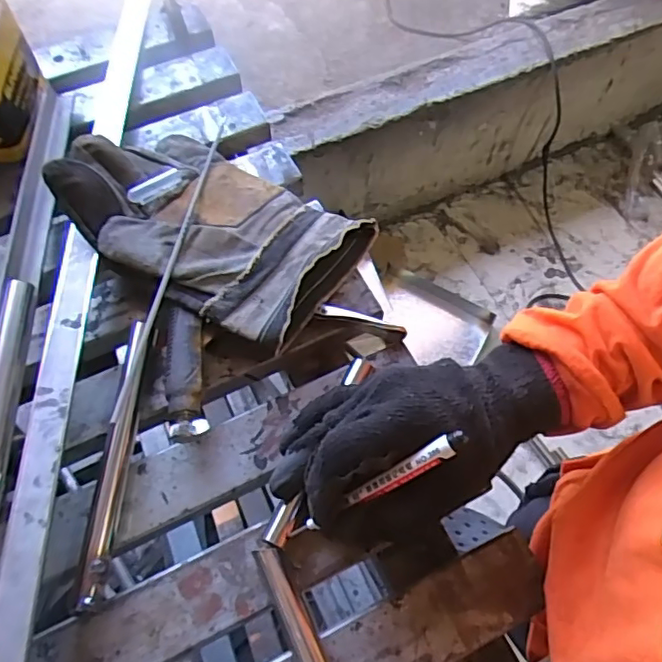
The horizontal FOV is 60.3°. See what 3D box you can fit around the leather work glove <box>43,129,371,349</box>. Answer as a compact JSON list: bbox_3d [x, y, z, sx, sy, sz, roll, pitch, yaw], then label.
[{"bbox_3d":[-0.097,-0.089,0.454,0.228,0.060,0.151,29,66,13],"label":"leather work glove"}]

